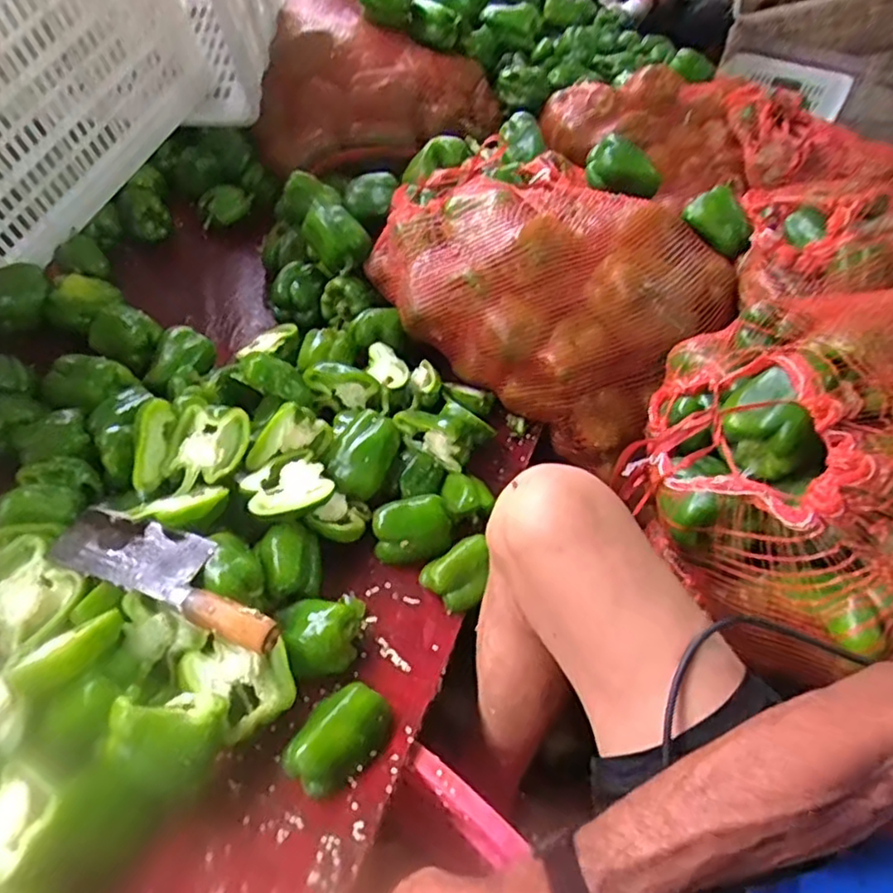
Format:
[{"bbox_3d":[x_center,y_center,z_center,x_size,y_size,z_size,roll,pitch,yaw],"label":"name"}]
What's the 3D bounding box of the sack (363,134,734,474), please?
[{"bbox_3d":[0.123,-0.212,0.841,0.424,0.199,0.330,35,53,25],"label":"sack"}]

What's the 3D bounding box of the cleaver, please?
[{"bbox_3d":[-0.228,0.101,0.540,0.221,0.023,0.065,21,48,14],"label":"cleaver"}]

